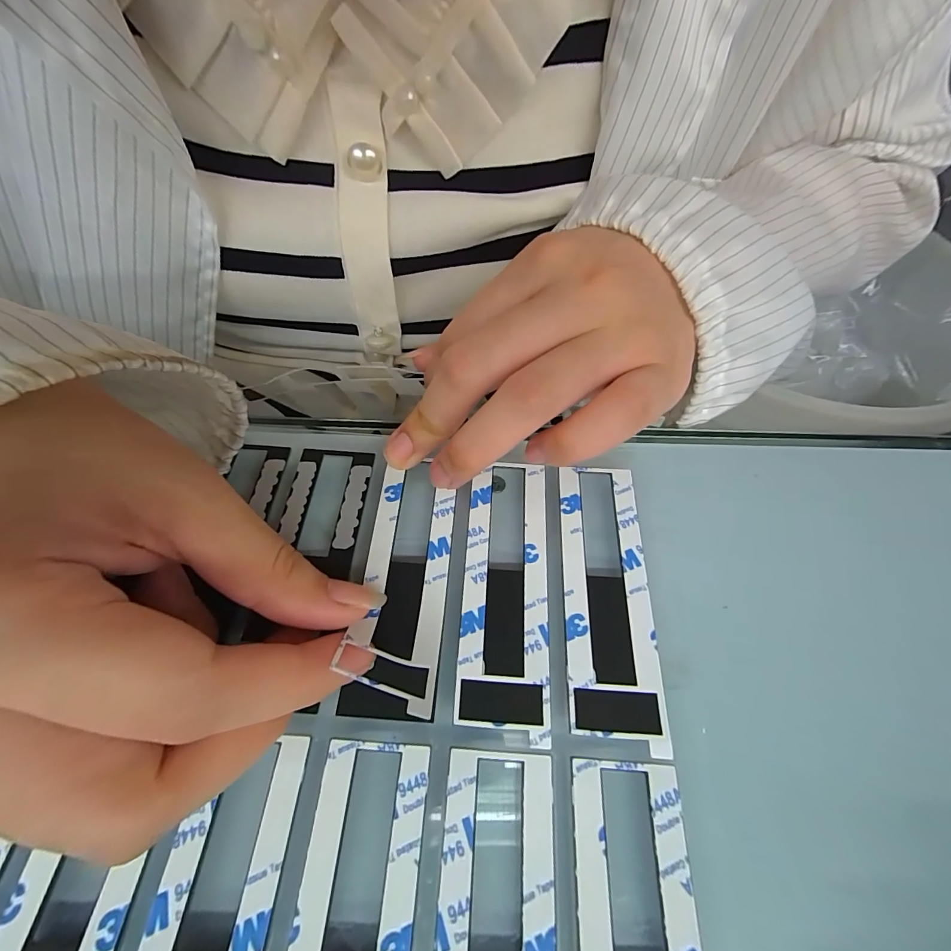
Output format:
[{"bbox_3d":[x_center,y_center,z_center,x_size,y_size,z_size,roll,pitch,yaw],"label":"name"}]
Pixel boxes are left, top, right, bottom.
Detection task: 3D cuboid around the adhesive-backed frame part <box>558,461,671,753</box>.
[{"bbox_3d":[0.043,0.035,0.134,0.027,0.004,0.087,4,62,0],"label":"adhesive-backed frame part"}]

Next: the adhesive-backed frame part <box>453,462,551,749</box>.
[{"bbox_3d":[0.010,0.034,0.135,0.027,0.004,0.087,4,62,1],"label":"adhesive-backed frame part"}]

